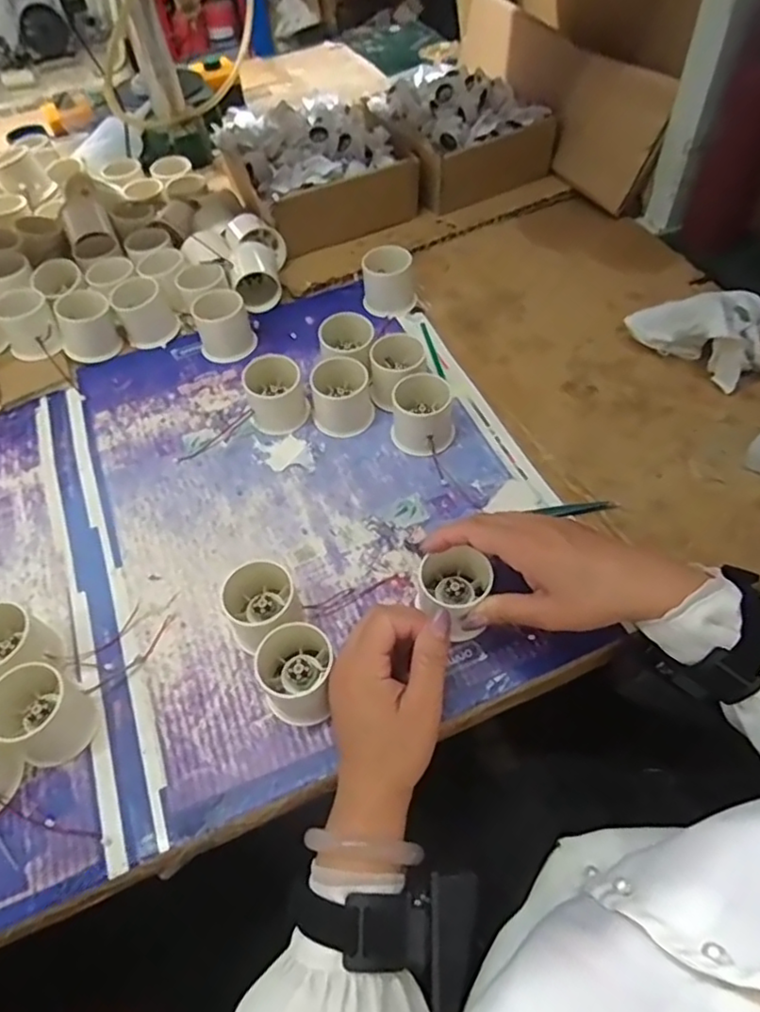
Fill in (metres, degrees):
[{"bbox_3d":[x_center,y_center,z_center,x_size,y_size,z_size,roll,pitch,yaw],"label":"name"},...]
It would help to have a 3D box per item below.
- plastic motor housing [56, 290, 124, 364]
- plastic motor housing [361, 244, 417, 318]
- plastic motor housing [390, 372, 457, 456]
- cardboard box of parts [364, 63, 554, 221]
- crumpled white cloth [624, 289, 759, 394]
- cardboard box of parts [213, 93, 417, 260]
[{"bbox_3d":[-0.303,-0.187,0.628,0.057,0.057,0.047,-35,60,-18],"label":"plastic motor housing"},{"bbox_3d":[0.009,-0.235,0.636,0.055,0.050,0.046,0,56,4],"label":"plastic motor housing"},{"bbox_3d":[0.038,-0.082,0.540,0.057,0.047,0.065,0,56,4],"label":"plastic motor housing"},{"bbox_3d":[0.102,-0.480,0.774,0.188,0.090,0.203,-24,57,-12],"label":"cardboard box of parts"},{"bbox_3d":[0.312,-0.173,0.573,0.097,0.065,0.114,-34,60,-18],"label":"crumpled white cloth"},{"bbox_3d":[-0.076,-0.416,0.739,0.193,0.078,0.218,-24,57,-12],"label":"cardboard box of parts"}]

